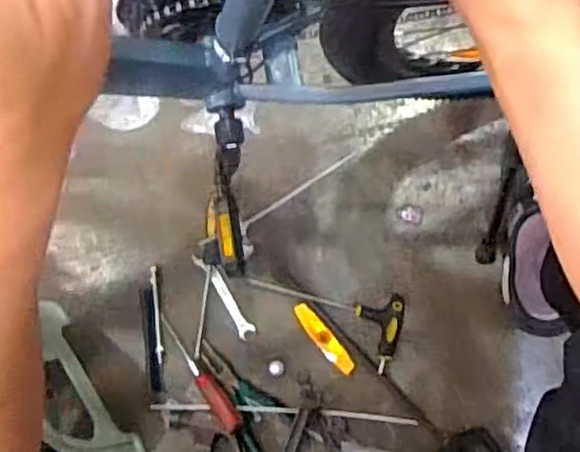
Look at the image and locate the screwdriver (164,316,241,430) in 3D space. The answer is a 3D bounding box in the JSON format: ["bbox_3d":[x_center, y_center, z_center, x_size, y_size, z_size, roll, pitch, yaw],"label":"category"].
[{"bbox_3d":[-0.120,0.189,0.892,0.026,0.036,0.176,-42,64,4],"label":"screwdriver"}]

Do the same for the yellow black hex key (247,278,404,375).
[{"bbox_3d":[0.042,0.116,0.890,0.204,0.024,0.095,14,85,9],"label":"yellow black hex key"}]

